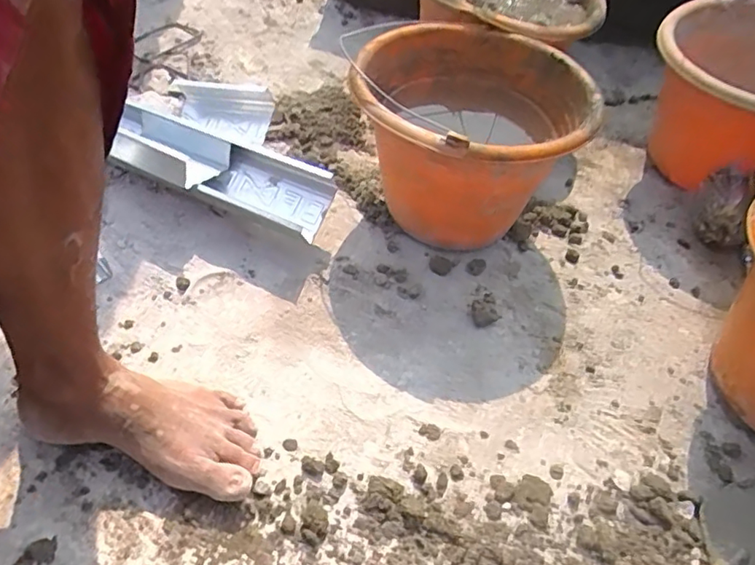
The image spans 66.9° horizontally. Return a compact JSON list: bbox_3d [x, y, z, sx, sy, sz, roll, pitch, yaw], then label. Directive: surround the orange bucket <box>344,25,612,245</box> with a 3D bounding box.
[{"bbox_3d":[0.094,-0.152,0.638,0.230,0.186,0.233,8,53,1],"label":"orange bucket"}]

